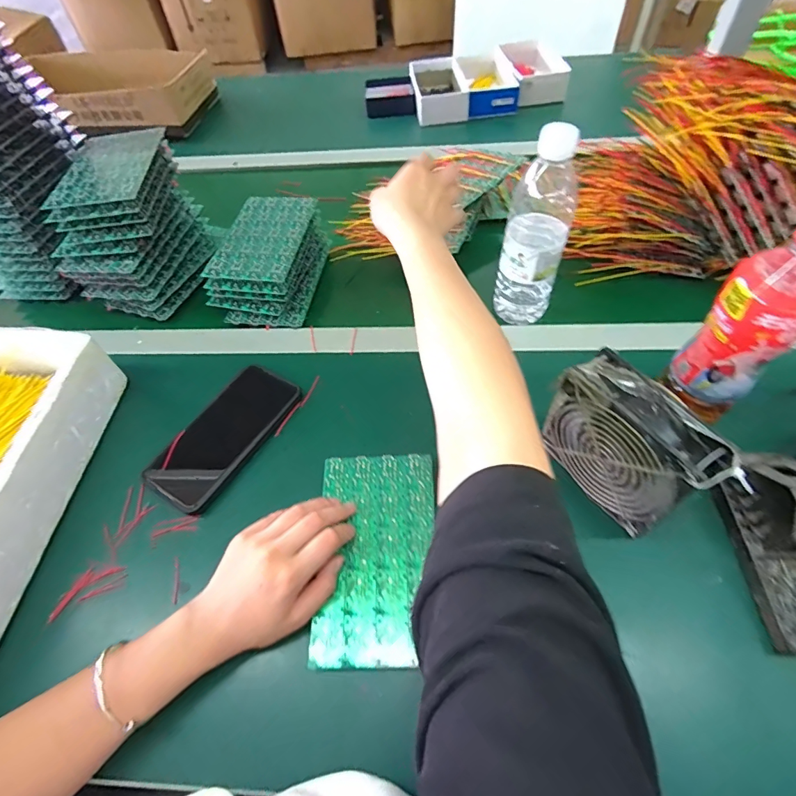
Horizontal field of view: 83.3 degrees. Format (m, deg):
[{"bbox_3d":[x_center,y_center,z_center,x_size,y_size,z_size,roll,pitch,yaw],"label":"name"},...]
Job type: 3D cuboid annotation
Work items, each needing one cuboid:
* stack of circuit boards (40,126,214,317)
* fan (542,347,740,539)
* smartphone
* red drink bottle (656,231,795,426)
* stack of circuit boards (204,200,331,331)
[{"bbox_3d":[-0.343,-0.223,0.585,0.128,0.152,0.191,0,55,4],"label":"stack of circuit boards"},{"bbox_3d":[0.185,0.040,0.365,0.043,0.111,0.120,-29,57,-15],"label":"fan"},{"bbox_3d":[-0.179,0.036,0.464,0.079,0.010,0.162,24,60,20],"label":"smartphone"},{"bbox_3d":[0.283,-0.055,0.363,0.066,0.213,0.063,-38,60,-21],"label":"red drink bottle"},{"bbox_3d":[-0.167,-0.183,0.594,0.116,0.069,0.184,5,55,9],"label":"stack of circuit boards"}]

